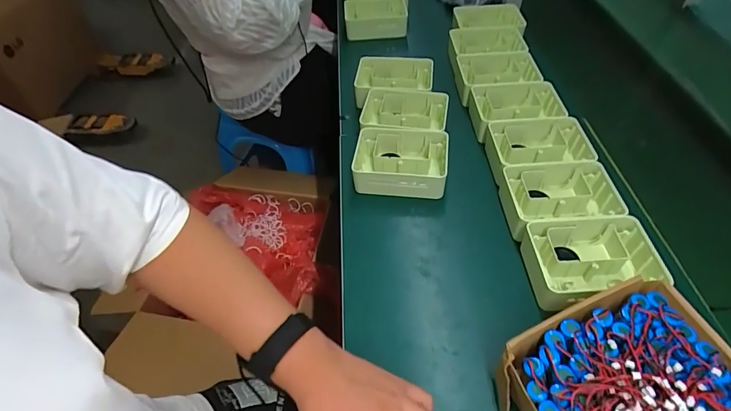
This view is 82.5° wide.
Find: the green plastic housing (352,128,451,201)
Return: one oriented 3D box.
[{"bbox_3d":[0.057,-0.067,0.662,0.143,0.054,0.109,1,49,8],"label":"green plastic housing"}]

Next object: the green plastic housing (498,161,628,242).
[{"bbox_3d":[0.274,-0.003,0.596,0.150,0.061,0.106,-6,48,2],"label":"green plastic housing"}]

